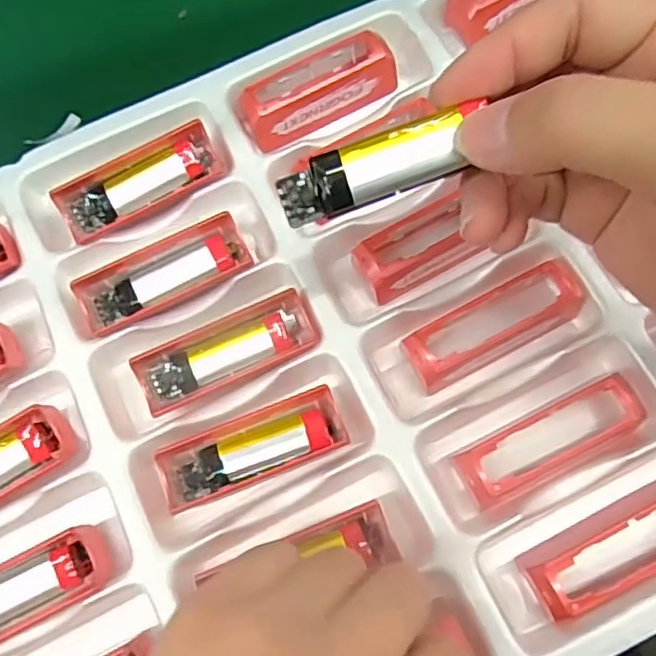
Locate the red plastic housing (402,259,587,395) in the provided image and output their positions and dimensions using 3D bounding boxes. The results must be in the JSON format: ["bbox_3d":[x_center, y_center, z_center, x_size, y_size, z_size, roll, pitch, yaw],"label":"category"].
[{"bbox_3d":[0.074,-0.002,0.275,0.083,0.023,0.026,-28,77,-6],"label":"red plastic housing"}]

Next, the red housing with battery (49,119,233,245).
[{"bbox_3d":[-0.089,-0.071,0.304,0.081,0.015,0.026,-29,77,-6],"label":"red housing with battery"}]

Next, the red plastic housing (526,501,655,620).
[{"bbox_3d":[0.118,0.088,0.247,0.080,0.022,0.027,-26,76,-5],"label":"red plastic housing"}]

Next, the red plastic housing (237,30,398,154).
[{"bbox_3d":[-0.005,-0.120,0.317,0.078,0.018,0.034,-24,76,-5],"label":"red plastic housing"}]

